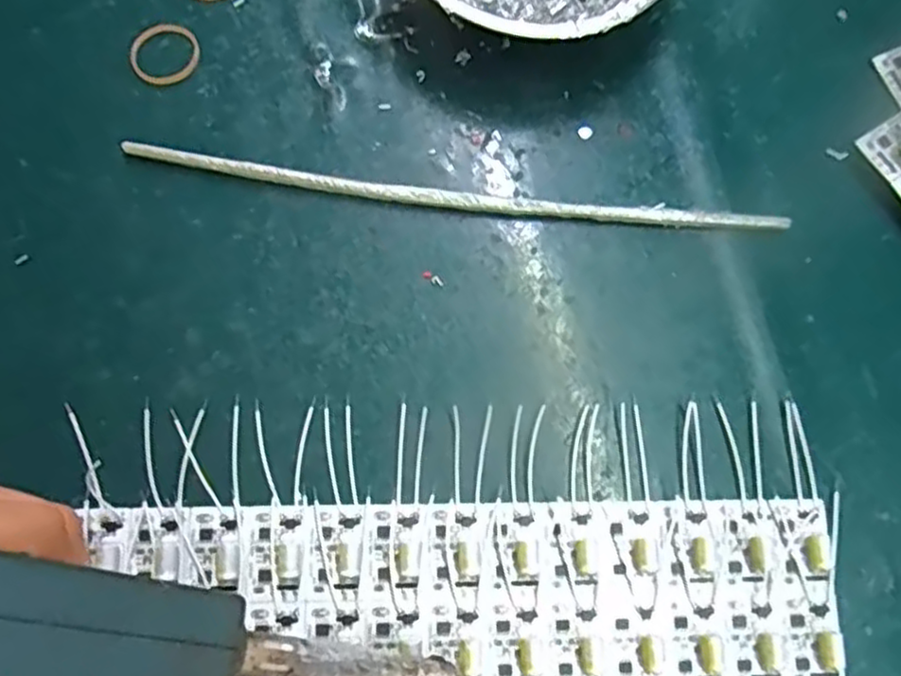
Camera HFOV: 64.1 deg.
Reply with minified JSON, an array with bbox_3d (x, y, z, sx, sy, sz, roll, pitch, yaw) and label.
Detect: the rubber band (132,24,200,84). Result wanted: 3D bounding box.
[{"bbox_3d":[-0.127,-0.126,0.318,0.030,0.004,0.028,0,77,-1],"label":"rubber band"}]

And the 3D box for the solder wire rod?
[{"bbox_3d":[0.003,-0.061,0.303,0.272,0.011,0.012,6,77,0],"label":"solder wire rod"}]

